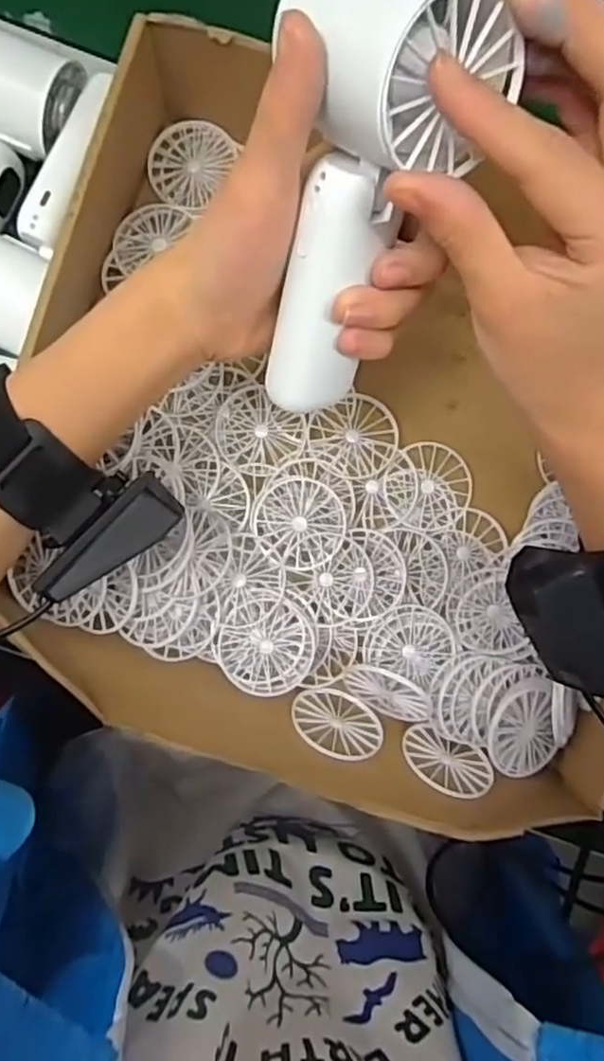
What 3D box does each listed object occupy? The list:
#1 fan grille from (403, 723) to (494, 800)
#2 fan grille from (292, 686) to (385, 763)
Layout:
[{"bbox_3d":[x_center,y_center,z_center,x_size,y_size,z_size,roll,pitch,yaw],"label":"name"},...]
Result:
[{"bbox_3d":[0.079,0.125,0.375,0.049,0.043,0.005,21,117,3],"label":"fan grille"},{"bbox_3d":[0.019,0.103,0.375,0.049,0.044,0.006,21,115,6],"label":"fan grille"}]

